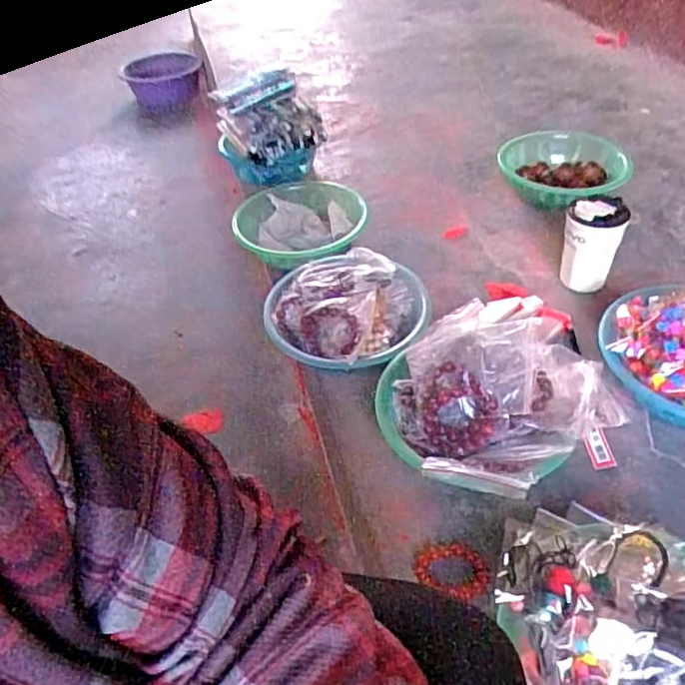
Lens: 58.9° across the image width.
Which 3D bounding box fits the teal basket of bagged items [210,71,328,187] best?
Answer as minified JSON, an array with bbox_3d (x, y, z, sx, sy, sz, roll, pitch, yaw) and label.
[{"bbox_3d":[-0.161,-0.465,1.340,0.227,0.227,0.179,-10,44,-6],"label":"teal basket of bagged items"}]

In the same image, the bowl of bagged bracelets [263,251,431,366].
[{"bbox_3d":[0.004,-0.052,0.904,0.228,0.095,0.229,-2,44,2],"label":"bowl of bagged bracelets"}]

